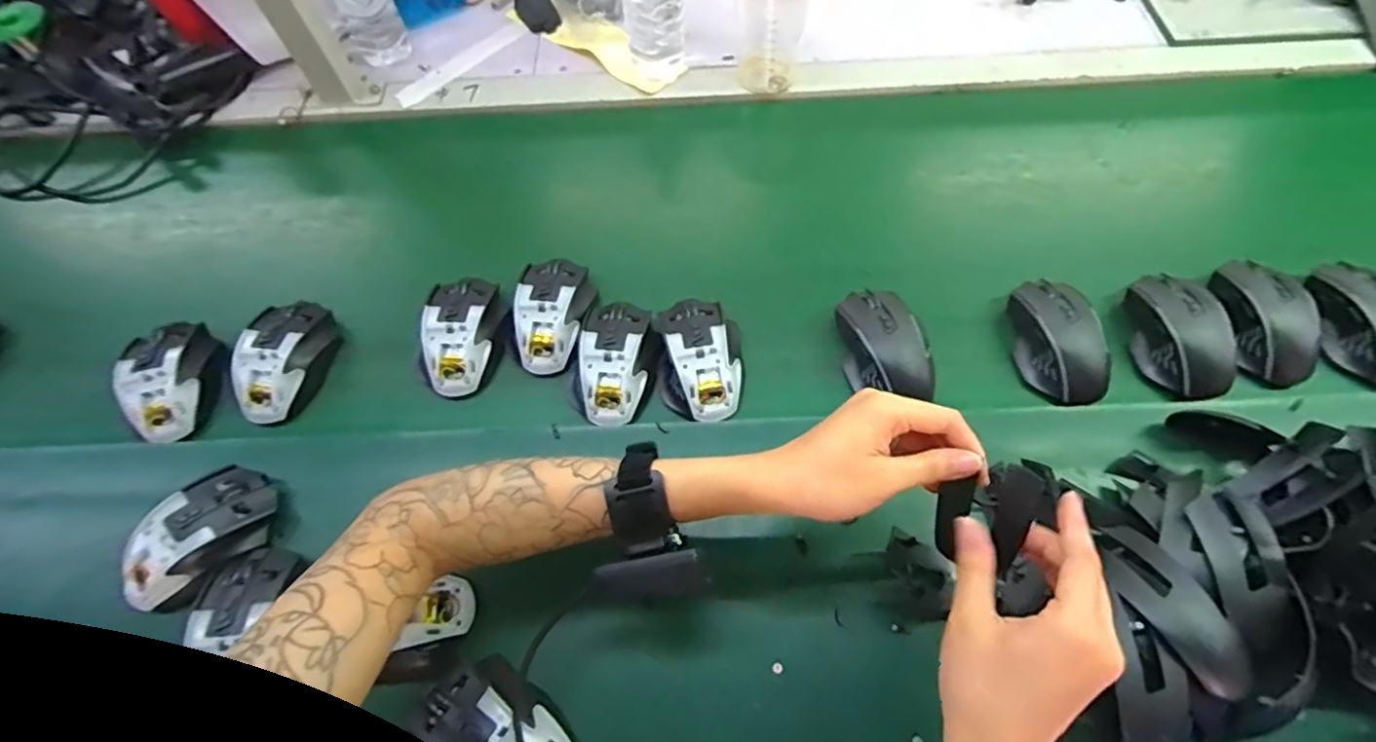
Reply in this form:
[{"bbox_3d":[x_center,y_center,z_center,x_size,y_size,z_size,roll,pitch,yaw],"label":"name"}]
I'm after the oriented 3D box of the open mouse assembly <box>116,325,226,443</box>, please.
[{"bbox_3d":[-0.468,0.004,0.559,0.077,0.035,0.115,-22,65,-8],"label":"open mouse assembly"}]

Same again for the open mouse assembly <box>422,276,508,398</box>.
[{"bbox_3d":[-0.207,-0.035,0.570,0.075,0.041,0.116,-6,64,0],"label":"open mouse assembly"}]

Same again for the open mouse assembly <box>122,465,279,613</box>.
[{"bbox_3d":[-0.382,0.132,0.484,0.074,0.048,0.121,41,72,20],"label":"open mouse assembly"}]

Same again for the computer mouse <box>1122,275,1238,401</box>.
[{"bbox_3d":[0.432,-0.036,0.538,0.065,0.043,0.121,0,64,3],"label":"computer mouse"}]

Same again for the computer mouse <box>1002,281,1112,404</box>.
[{"bbox_3d":[0.324,-0.029,0.540,0.067,0.035,0.117,-10,64,-2],"label":"computer mouse"}]

